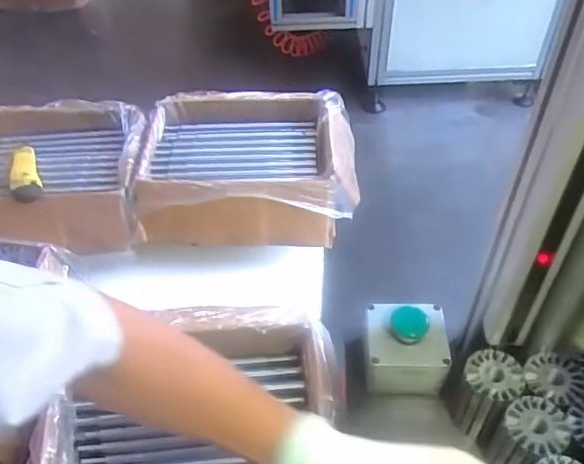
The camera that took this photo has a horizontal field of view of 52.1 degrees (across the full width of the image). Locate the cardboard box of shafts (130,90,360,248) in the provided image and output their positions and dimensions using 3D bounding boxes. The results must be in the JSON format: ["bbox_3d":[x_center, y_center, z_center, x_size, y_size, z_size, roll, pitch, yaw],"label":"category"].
[{"bbox_3d":[-0.066,-0.110,0.942,0.322,0.104,0.287,-1,47,1],"label":"cardboard box of shafts"}]

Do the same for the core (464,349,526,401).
[{"bbox_3d":[0.190,0.132,0.557,0.052,0.011,0.050,-1,47,1],"label":"core"}]

